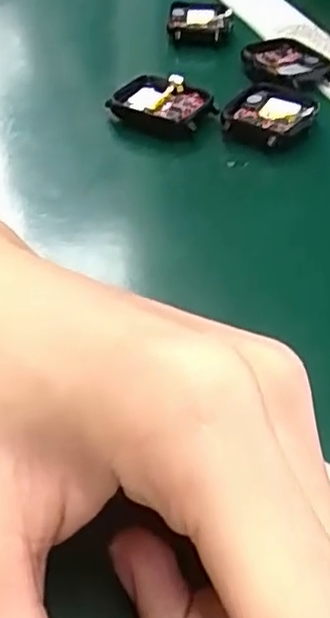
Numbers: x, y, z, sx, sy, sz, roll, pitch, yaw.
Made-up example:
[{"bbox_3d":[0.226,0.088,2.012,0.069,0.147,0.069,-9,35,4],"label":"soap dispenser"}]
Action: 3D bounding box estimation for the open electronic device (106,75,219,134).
[{"bbox_3d":[0.001,-0.100,0.319,0.045,0.009,0.035,25,47,21],"label":"open electronic device"}]

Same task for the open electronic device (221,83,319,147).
[{"bbox_3d":[0.050,-0.094,0.314,0.039,0.009,0.046,29,49,25],"label":"open electronic device"}]

